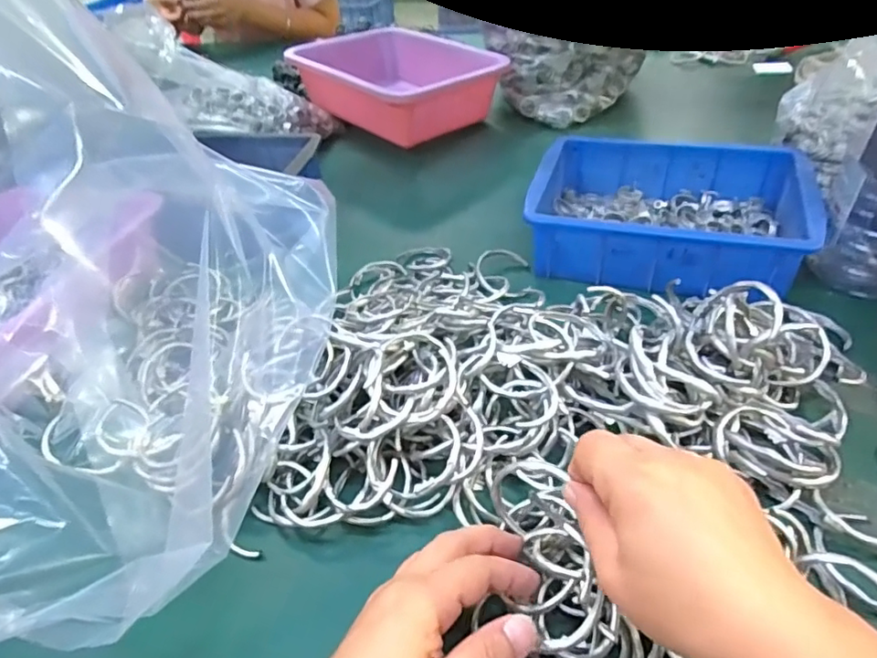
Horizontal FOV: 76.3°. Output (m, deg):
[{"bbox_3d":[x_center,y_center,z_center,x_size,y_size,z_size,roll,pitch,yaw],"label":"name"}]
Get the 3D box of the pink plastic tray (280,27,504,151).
[{"bbox_3d":[-0.044,-0.371,0.861,0.224,0.097,0.296,-27,46,-21],"label":"pink plastic tray"}]

